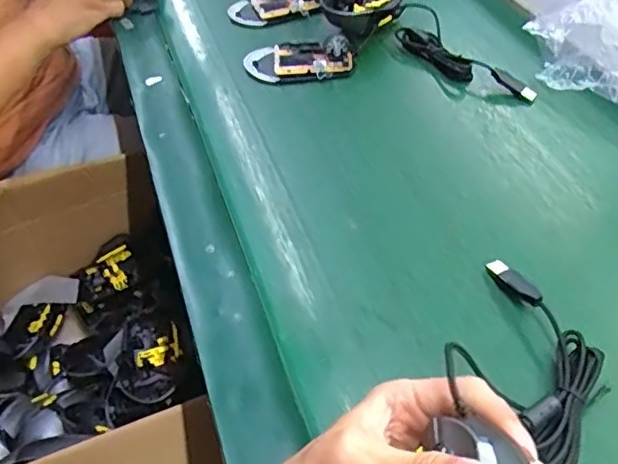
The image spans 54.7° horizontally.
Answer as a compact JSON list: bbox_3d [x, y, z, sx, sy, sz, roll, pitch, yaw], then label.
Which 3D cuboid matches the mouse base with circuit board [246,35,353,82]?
[{"bbox_3d":[-0.011,-0.180,0.617,0.110,0.028,0.053,2,48,6],"label":"mouse base with circuit board"}]

